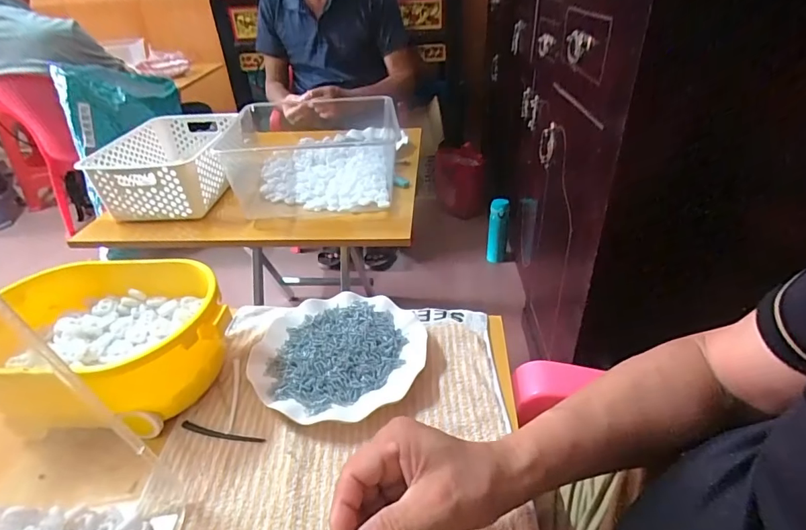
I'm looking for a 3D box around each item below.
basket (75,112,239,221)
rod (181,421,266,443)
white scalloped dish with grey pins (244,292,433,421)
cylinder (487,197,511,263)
[{"bbox_3d":[-0.456,-0.204,0.885,0.216,0.106,0.317,-6,34,-4],"label":"basket"},{"bbox_3d":[-0.173,0.160,0.418,0.086,0.004,0.010,5,35,12],"label":"rod"},{"bbox_3d":[-0.068,0.096,0.489,0.187,0.024,0.174,-2,34,2],"label":"white scalloped dish with grey pins"},{"bbox_3d":[0.324,-0.112,1.489,0.067,0.203,0.055,6,35,13],"label":"cylinder"}]

